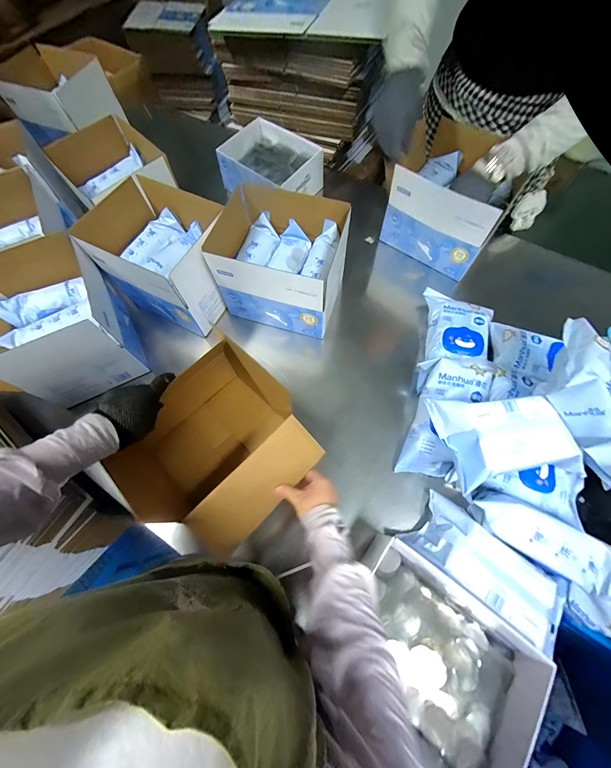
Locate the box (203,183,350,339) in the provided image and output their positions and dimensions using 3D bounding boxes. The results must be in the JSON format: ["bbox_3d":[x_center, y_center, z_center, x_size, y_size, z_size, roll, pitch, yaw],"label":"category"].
[{"bbox_3d":[-0.054,-0.274,0.679,0.265,0.189,0.215,17,69,9],"label":"box"}]

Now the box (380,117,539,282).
[{"bbox_3d":[0.354,-0.455,0.730,0.249,0.197,0.229,31,72,14],"label":"box"}]

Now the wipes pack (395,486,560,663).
[{"bbox_3d":[0.295,0.302,0.481,0.249,0.062,0.106,40,74,16],"label":"wipes pack"}]

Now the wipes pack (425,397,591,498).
[{"bbox_3d":[0.329,0.080,0.483,0.202,0.061,0.146,-12,68,-3],"label":"wipes pack"}]

